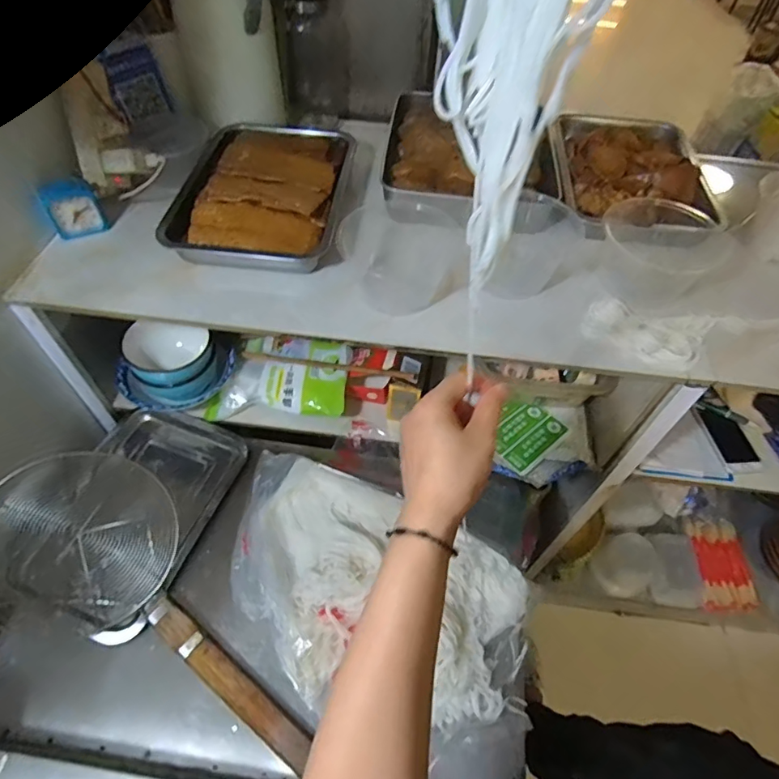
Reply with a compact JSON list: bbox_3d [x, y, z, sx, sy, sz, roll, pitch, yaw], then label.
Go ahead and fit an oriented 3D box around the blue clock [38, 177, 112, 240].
[{"bbox_3d":[-0.406,-0.234,0.637,0.068,0.062,0.037,-24,58,-19],"label":"blue clock"}]

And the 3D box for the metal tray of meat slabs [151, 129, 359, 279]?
[{"bbox_3d":[-0.165,-0.276,0.677,0.202,0.060,0.297,4,53,0],"label":"metal tray of meat slabs"}]

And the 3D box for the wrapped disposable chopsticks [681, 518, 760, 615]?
[{"bbox_3d":[0.807,0.426,1.217,0.144,0.048,0.218,2,53,-2],"label":"wrapped disposable chopsticks"}]

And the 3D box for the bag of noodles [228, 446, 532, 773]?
[{"bbox_3d":[-0.030,0.245,0.622,0.424,0.053,0.260,21,55,13],"label":"bag of noodles"}]

